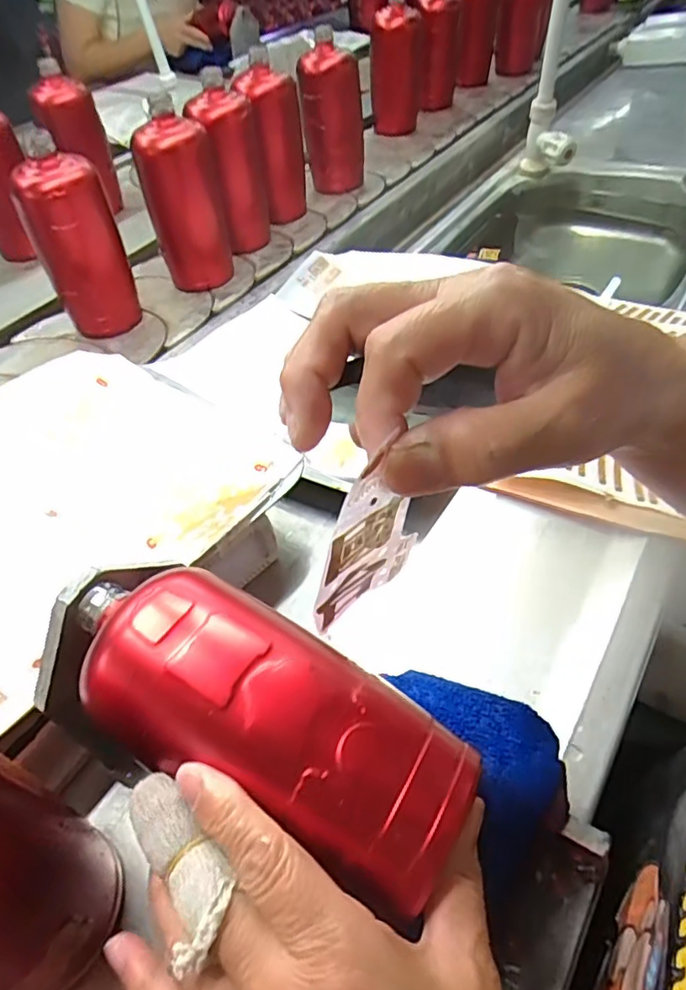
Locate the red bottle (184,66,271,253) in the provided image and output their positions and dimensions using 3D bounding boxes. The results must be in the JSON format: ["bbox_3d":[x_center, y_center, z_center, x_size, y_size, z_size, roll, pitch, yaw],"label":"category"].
[{"bbox_3d":[-0.142,-0.411,0.736,0.072,0.172,0.086,32,58,30],"label":"red bottle"}]

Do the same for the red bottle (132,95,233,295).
[{"bbox_3d":[-0.183,-0.346,0.681,0.069,0.179,0.075,2,48,8],"label":"red bottle"}]

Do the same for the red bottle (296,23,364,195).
[{"bbox_3d":[-0.016,-0.535,0.845,0.084,0.188,0.080,-5,48,1],"label":"red bottle"}]

